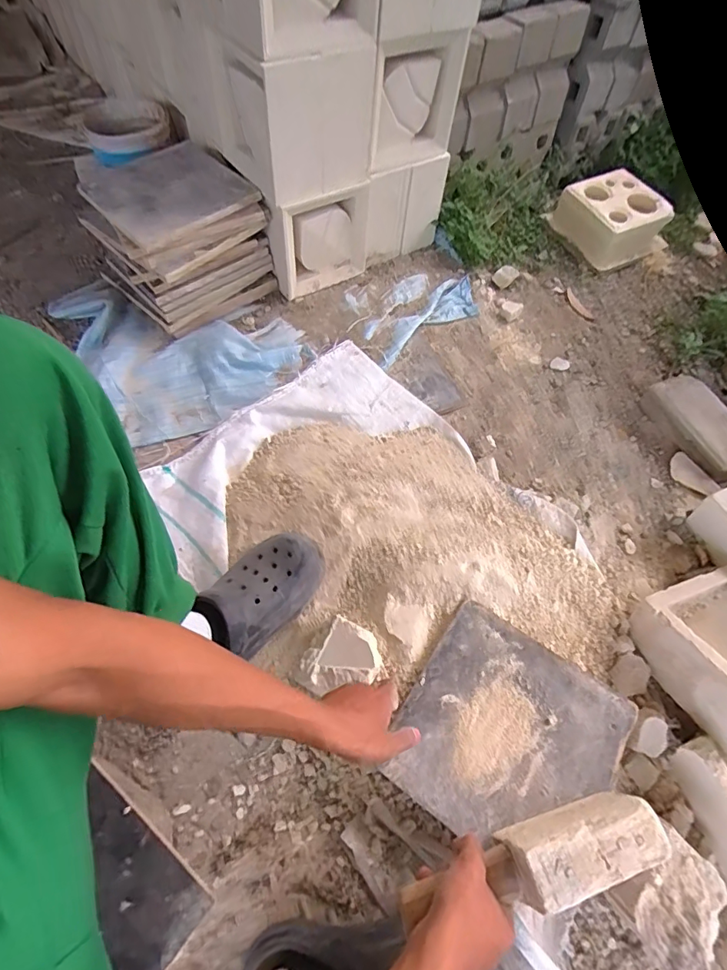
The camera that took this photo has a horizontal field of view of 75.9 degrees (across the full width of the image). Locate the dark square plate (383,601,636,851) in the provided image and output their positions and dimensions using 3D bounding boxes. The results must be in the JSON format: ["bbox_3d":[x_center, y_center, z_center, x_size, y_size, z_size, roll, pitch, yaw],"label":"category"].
[{"bbox_3d":[0.174,0.301,0.565,0.237,0.015,0.241,33,64,15],"label":"dark square plate"}]

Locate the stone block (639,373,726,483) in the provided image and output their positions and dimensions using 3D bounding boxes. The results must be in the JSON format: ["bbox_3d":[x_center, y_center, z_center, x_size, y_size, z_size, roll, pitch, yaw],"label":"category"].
[{"bbox_3d":[0.620,-0.111,0.863,0.101,0.081,0.214,-12,61,-11],"label":"stone block"}]

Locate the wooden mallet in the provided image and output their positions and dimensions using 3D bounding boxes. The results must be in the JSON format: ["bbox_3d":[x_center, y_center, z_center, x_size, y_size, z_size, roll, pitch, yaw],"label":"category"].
[{"bbox_3d":[0.158,0.362,0.450,0.248,0.097,0.055,-17,61,-3],"label":"wooden mallet"}]

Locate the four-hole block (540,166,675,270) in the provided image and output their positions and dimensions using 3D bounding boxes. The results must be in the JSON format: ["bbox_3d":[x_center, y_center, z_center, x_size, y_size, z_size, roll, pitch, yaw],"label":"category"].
[{"bbox_3d":[0.640,-0.690,1.205,0.214,0.119,0.228,-21,63,-15],"label":"four-hole block"}]

